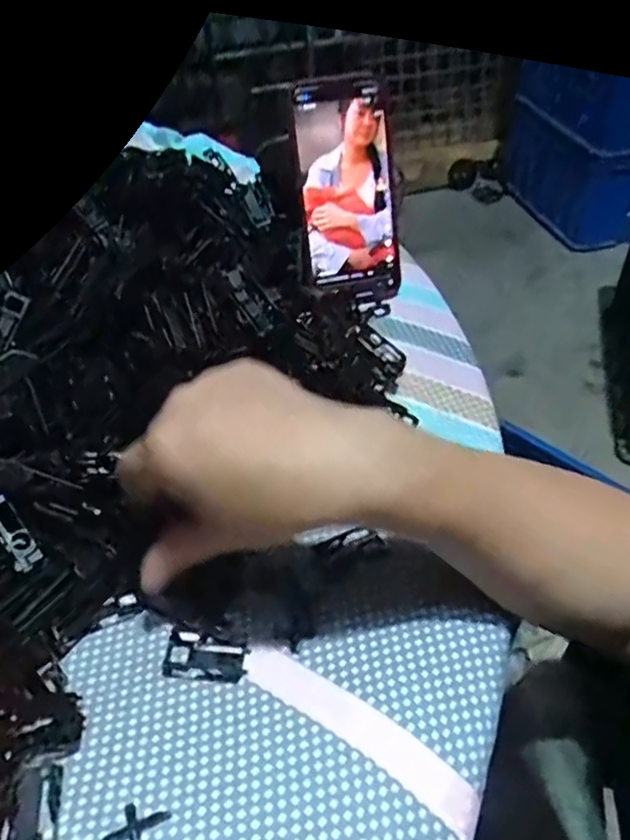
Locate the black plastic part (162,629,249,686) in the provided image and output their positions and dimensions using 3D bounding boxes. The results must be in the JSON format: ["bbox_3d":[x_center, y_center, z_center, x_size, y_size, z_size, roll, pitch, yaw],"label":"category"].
[{"bbox_3d":[-0.052,0.113,0.301,0.039,0.004,0.022,5,46,9],"label":"black plastic part"}]

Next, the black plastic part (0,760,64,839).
[{"bbox_3d":[-0.114,0.159,0.253,0.021,0.006,0.041,-9,46,-5],"label":"black plastic part"}]

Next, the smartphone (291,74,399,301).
[{"bbox_3d":[0.025,-0.171,0.475,0.075,0.147,0.010,-8,18,-13],"label":"smartphone"}]

